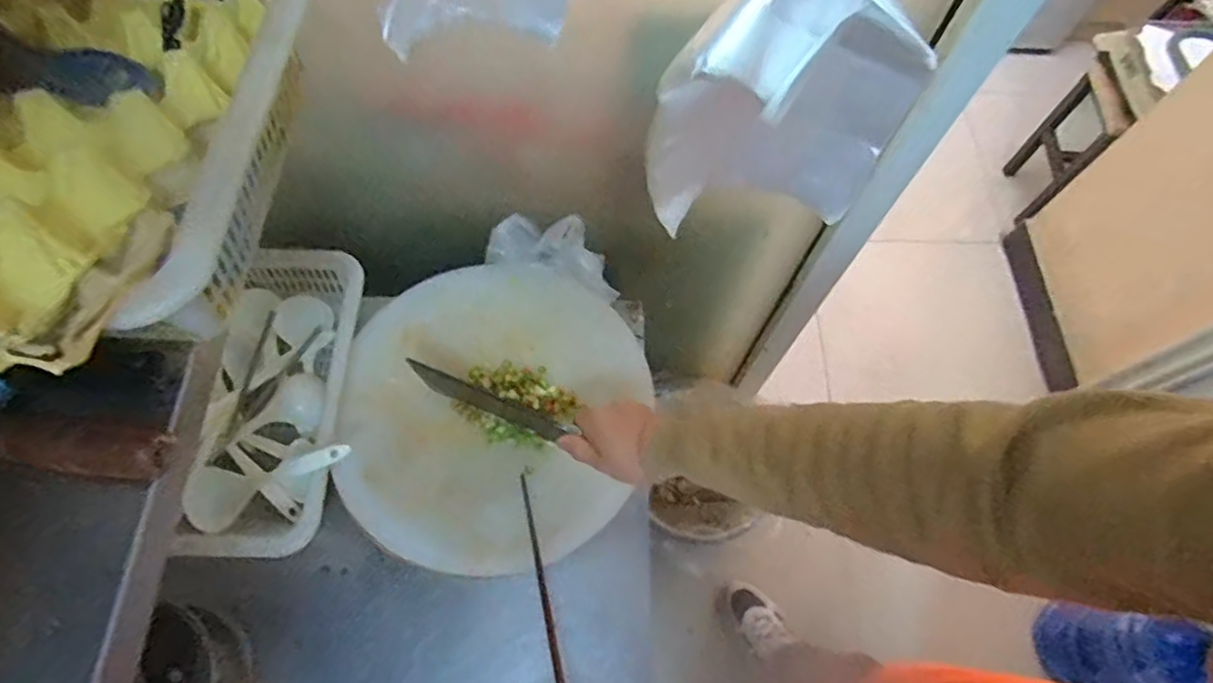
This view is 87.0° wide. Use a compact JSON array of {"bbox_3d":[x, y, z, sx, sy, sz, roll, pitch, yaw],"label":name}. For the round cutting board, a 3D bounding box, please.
[{"bbox_3d":[-0.132,0.077,0.749,0.329,0.047,0.357,1,65,-2],"label":"round cutting board"}]

